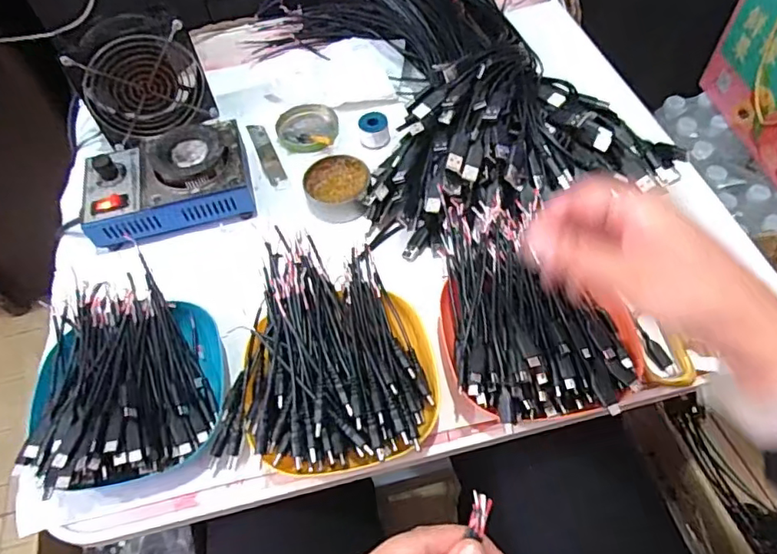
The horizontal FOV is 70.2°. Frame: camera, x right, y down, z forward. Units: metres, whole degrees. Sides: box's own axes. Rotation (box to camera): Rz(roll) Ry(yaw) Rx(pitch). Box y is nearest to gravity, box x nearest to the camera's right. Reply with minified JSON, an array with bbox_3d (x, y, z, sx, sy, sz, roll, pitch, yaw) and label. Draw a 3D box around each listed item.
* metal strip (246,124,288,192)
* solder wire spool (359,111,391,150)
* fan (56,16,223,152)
[{"bbox_3d":[-0.126,-0.128,0.581,0.019,0.005,0.106,-22,59,-9],"label":"metal strip"},{"bbox_3d":[-0.015,-0.151,0.572,0.029,0.028,0.028,-2,58,3],"label":"solder wire spool"},{"bbox_3d":[-0.249,-0.197,0.560,0.119,0.108,0.039,-20,59,-8],"label":"fan"}]

